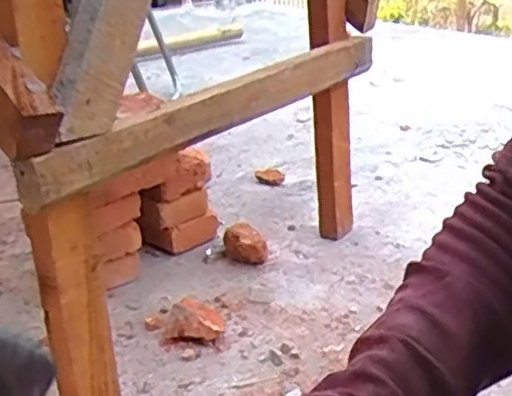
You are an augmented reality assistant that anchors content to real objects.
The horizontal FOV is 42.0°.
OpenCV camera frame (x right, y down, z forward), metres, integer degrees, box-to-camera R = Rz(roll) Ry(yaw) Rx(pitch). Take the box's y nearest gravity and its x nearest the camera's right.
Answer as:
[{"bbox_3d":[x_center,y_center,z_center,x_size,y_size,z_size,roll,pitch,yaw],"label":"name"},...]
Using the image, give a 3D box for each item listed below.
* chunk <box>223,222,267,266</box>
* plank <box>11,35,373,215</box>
[{"bbox_3d":[-0.017,0.079,1.106,0.070,0.063,0.072,-6,24,-4],"label":"chunk"},{"bbox_3d":[-0.015,-0.122,0.838,0.026,0.062,0.658,12,28,33],"label":"plank"}]

